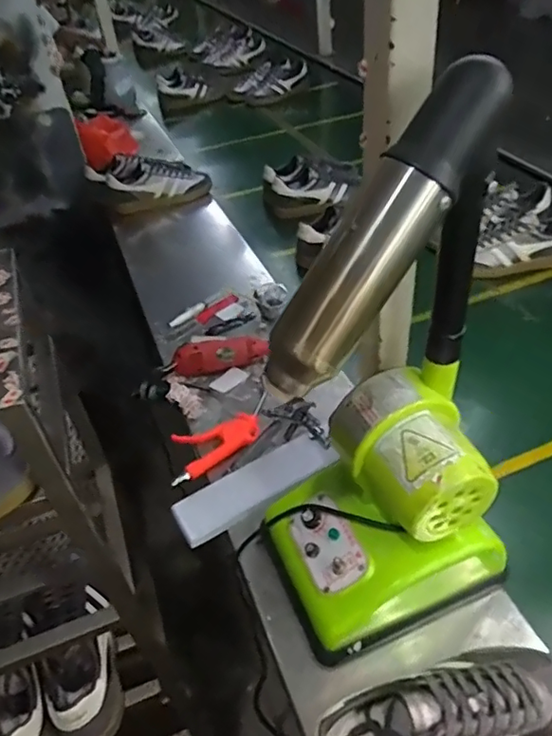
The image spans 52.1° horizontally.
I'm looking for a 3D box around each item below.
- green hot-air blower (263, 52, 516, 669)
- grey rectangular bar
[{"bbox_3d":[0.102,0.034,0.528,0.226,0.511,0.185,-15,37,-12],"label":"green hot-air blower"},{"bbox_3d":[-0.028,0.157,0.759,0.223,0.020,0.065,-23,39,-22],"label":"grey rectangular bar"}]

